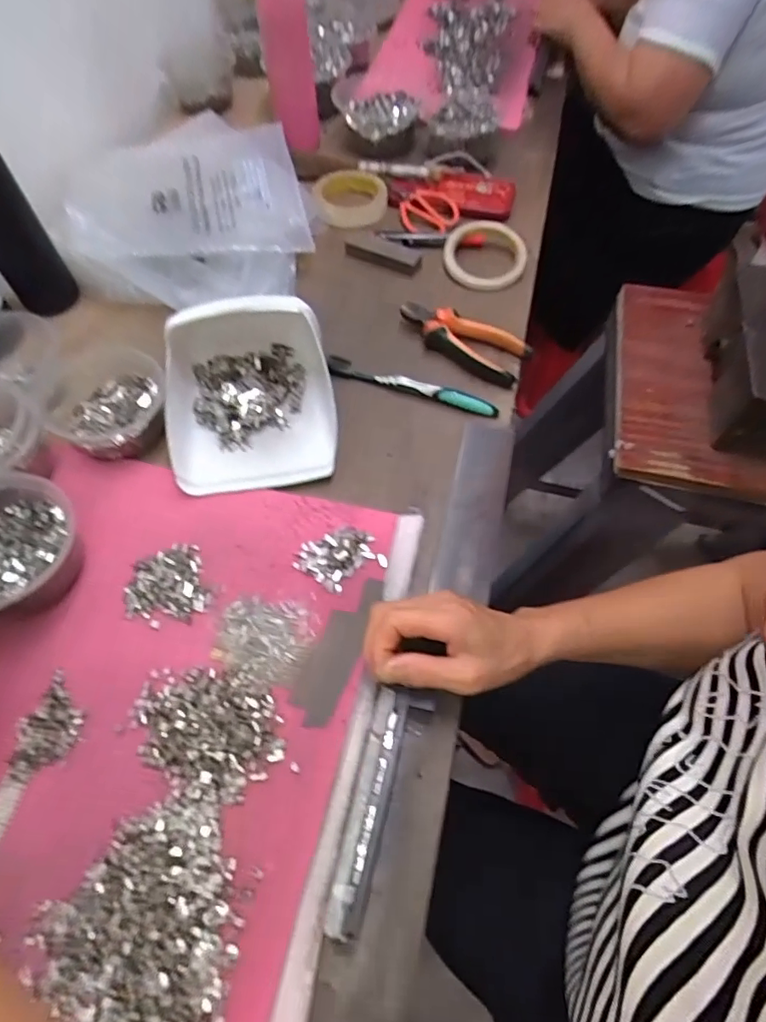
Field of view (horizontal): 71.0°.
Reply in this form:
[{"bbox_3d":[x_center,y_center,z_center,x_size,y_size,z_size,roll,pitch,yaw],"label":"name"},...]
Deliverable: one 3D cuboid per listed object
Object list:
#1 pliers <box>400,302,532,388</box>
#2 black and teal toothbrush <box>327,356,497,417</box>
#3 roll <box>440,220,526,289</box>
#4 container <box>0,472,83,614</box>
[{"bbox_3d":[0.084,-0.188,0.584,0.144,0.023,0.059,28,63,13],"label":"pliers"},{"bbox_3d":[0.030,-0.130,0.556,0.181,0.015,0.016,18,61,8],"label":"black and teal toothbrush"},{"bbox_3d":[0.122,-0.319,0.657,0.093,0.025,0.107,-10,60,-4],"label":"roll"},{"bbox_3d":[-0.299,0.029,0.425,0.109,0.062,0.106,1,60,-2],"label":"container"}]

